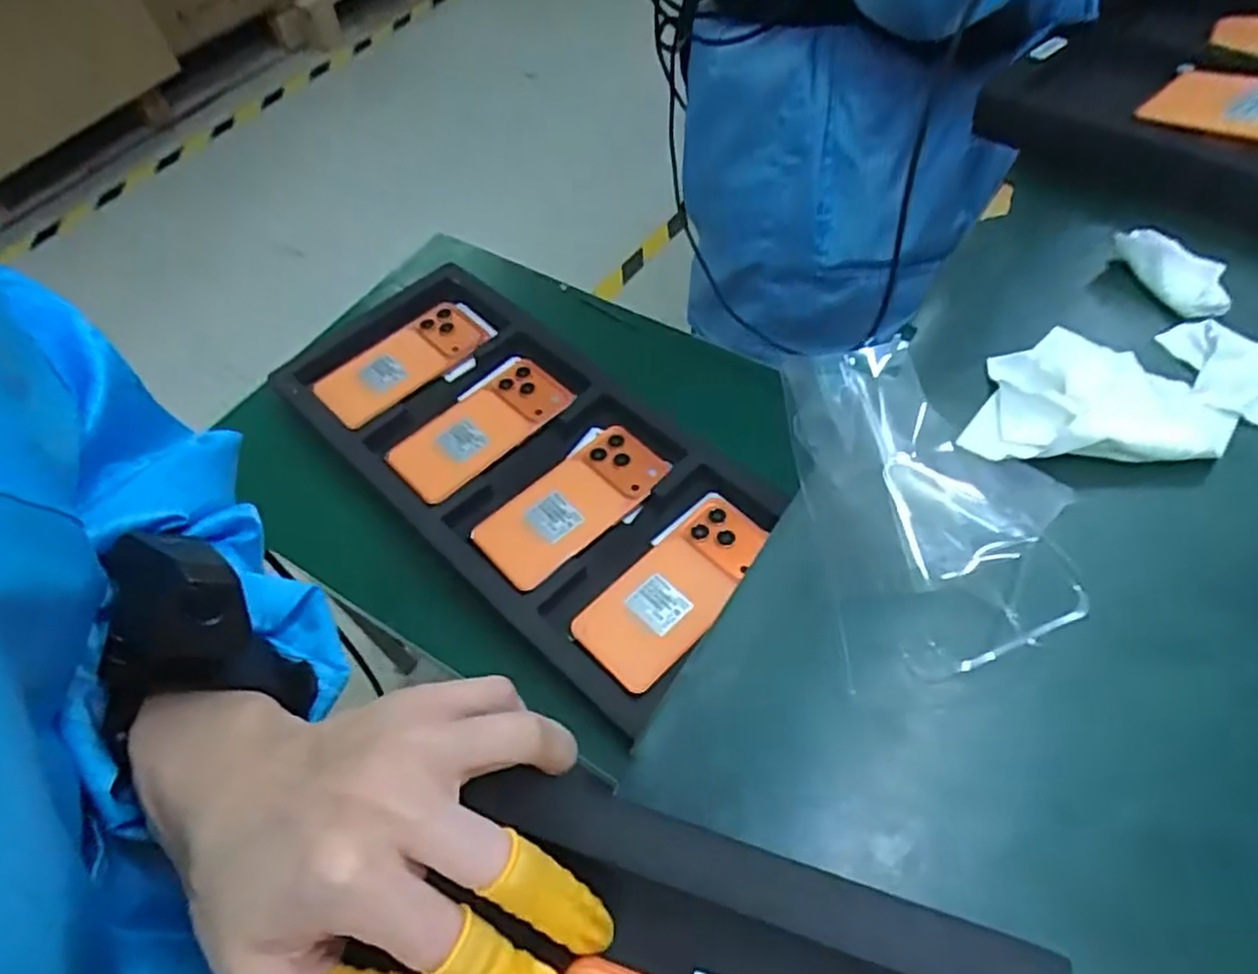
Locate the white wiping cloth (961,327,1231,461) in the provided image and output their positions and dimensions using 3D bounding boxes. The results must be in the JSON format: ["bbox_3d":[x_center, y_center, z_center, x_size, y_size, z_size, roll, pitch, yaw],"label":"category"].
[{"bbox_3d":[0.221,-0.046,0.344,0.112,0.018,0.076,4,57,6],"label":"white wiping cloth"}]

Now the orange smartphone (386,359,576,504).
[{"bbox_3d":[-0.133,-0.055,0.652,0.166,0.016,0.071,-40,63,-21],"label":"orange smartphone"}]

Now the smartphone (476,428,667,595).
[{"bbox_3d":[-0.046,0.012,0.599,0.164,0.008,0.073,-40,63,-21],"label":"smartphone"}]

